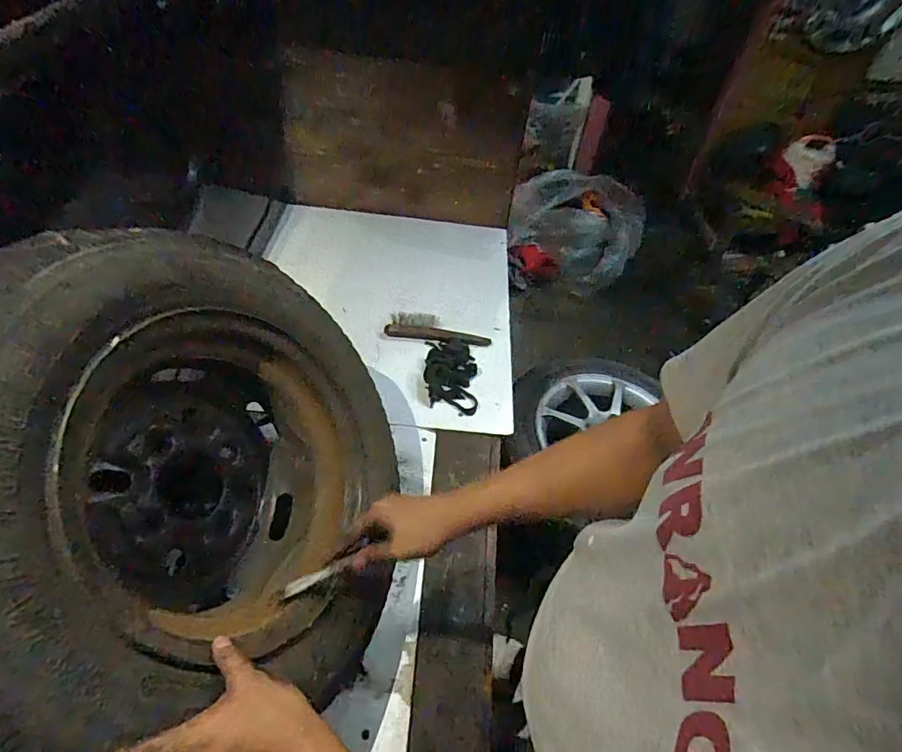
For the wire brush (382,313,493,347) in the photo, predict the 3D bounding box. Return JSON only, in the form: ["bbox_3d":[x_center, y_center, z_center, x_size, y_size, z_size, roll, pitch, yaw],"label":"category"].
[{"bbox_3d":[-0.024,-0.091,0.975,0.208,0.032,0.052,8,49,2],"label":"wire brush"}]

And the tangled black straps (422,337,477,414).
[{"bbox_3d":[-0.001,-0.003,0.924,0.095,0.017,0.162,2,49,-3],"label":"tangled black straps"}]

